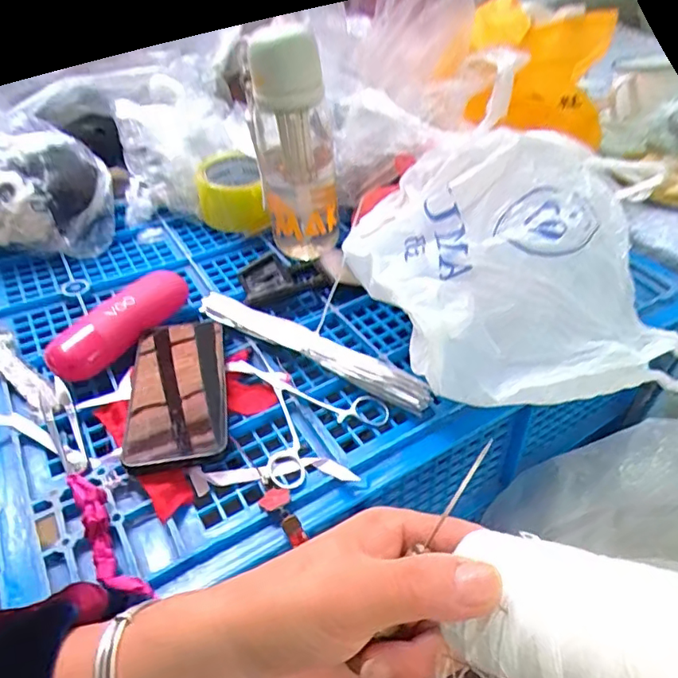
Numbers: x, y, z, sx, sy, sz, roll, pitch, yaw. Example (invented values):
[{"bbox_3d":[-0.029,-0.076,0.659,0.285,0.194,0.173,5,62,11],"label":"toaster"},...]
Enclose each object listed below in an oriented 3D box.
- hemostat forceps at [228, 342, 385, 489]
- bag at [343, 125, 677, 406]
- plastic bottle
[{"bbox_3d":[-0.040,0.047,0.467,0.112,0.012,0.152,-28,49,-24],"label":"hemostat forceps"},{"bbox_3d":[0.162,-0.072,0.463,0.303,0.141,0.215,-2,44,1],"label":"bag"},{"bbox_3d":[-0.048,-0.208,0.598,0.085,0.254,0.102,-5,44,-3],"label":"plastic bottle"}]

